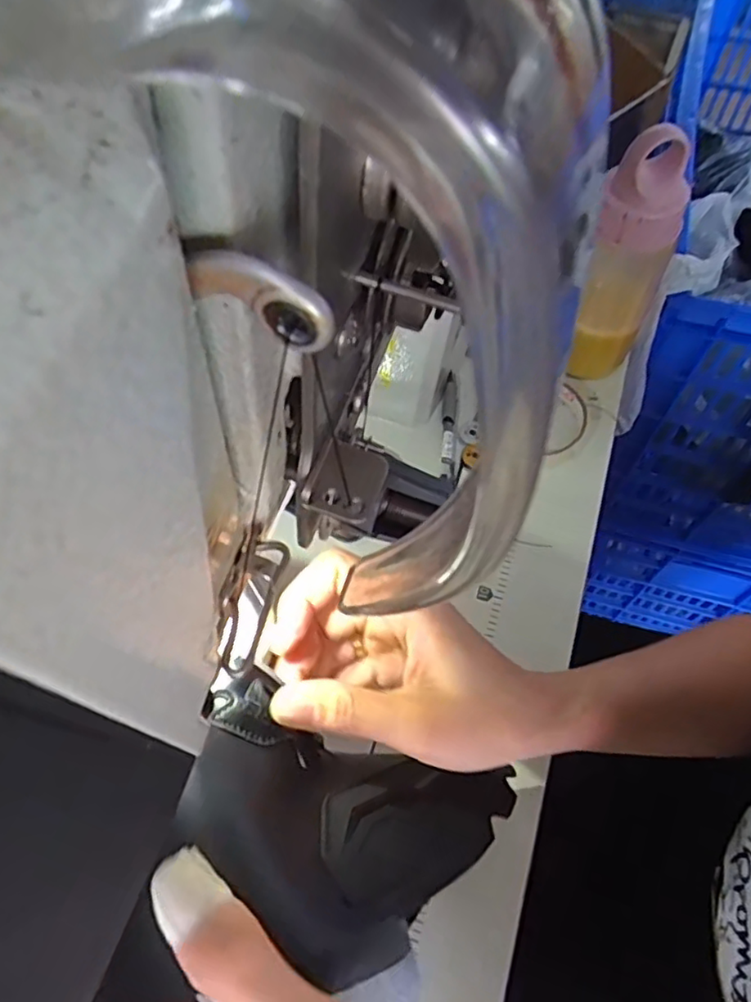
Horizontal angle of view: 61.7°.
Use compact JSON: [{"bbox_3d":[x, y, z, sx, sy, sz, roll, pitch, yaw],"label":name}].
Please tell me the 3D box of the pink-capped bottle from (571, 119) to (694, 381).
[{"bbox_3d":[0.185,-0.170,0.474,0.060,0.195,0.047,25,66,15],"label":"pink-capped bottle"}]

